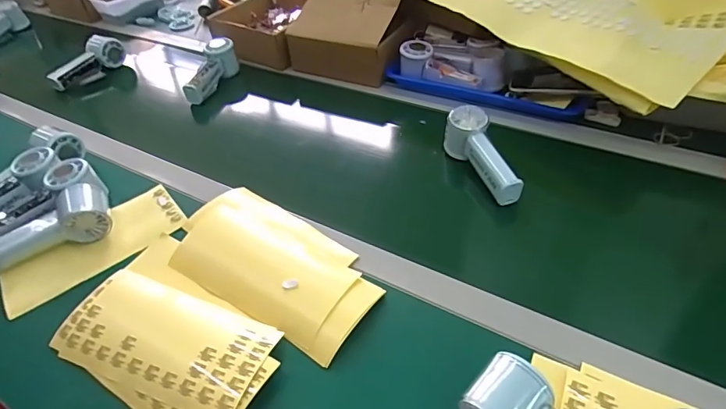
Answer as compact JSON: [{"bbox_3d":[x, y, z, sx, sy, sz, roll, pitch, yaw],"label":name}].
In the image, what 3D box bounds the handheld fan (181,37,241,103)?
[{"bbox_3d":[-0.283,-0.249,0.843,0.041,0.067,0.148,4,45,10],"label":"handheld fan"}]

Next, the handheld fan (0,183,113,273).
[{"bbox_3d":[-0.406,0.029,0.572,0.153,0.054,0.070,-25,47,-22],"label":"handheld fan"}]

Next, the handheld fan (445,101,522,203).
[{"bbox_3d":[0.158,-0.068,0.599,0.049,0.062,0.139,-11,43,-9],"label":"handheld fan"}]

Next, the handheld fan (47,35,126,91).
[{"bbox_3d":[-0.574,-0.295,0.930,0.053,0.065,0.167,23,51,27],"label":"handheld fan"}]

